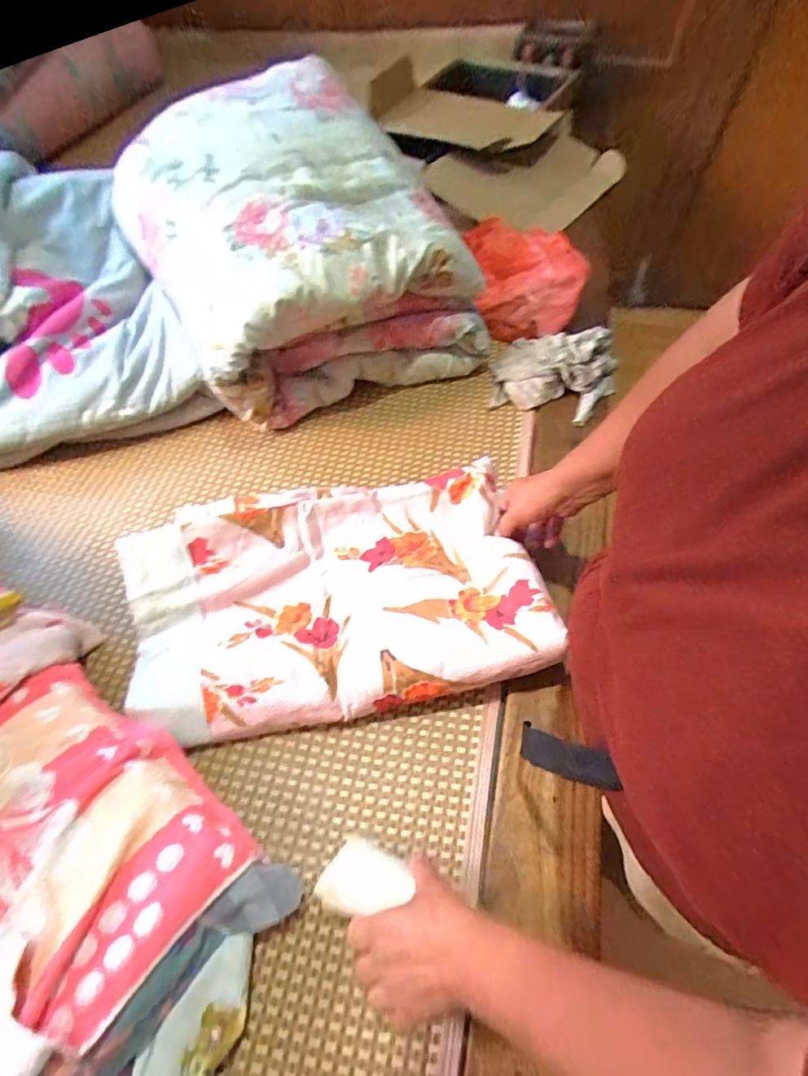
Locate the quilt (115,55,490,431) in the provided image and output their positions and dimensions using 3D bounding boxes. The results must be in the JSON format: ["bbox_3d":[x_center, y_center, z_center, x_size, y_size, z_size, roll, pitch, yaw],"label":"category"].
[{"bbox_3d":[-0.171,-0.464,0.843,0.447,0.300,0.513,-27,62,-14],"label":"quilt"}]

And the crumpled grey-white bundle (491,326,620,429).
[{"bbox_3d":[0.237,-0.273,0.829,0.186,0.091,0.155,22,61,14],"label":"crumpled grey-white bundle"}]

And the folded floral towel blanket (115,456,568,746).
[{"bbox_3d":[-0.086,0.054,0.601,0.453,0.066,0.293,-11,58,-6],"label":"folded floral towel blanket"}]

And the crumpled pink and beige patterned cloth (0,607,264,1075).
[{"bbox_3d":[-0.360,0.250,0.459,0.387,0.111,0.267,38,67,21],"label":"crumpled pink and beige patterned cloth"}]

